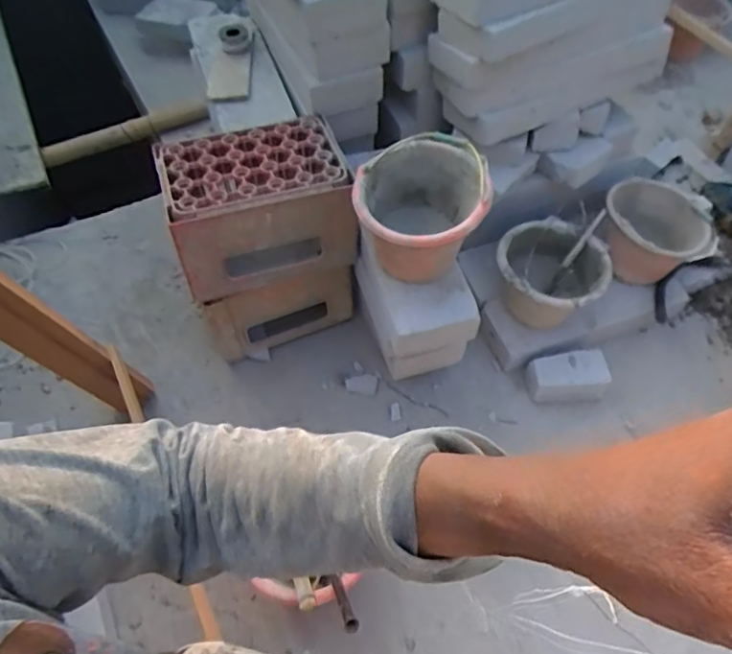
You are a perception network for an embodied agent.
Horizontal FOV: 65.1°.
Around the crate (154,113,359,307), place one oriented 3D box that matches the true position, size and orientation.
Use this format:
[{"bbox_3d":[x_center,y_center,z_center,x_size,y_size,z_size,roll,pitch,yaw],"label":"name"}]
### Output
[{"bbox_3d":[-0.267,-0.305,1.481,0.428,0.290,0.303,-13,58,-9],"label":"crate"}]

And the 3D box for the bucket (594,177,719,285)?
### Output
[{"bbox_3d":[0.875,-0.313,1.756,0.309,0.215,0.288,0,57,-1],"label":"bucket"}]

